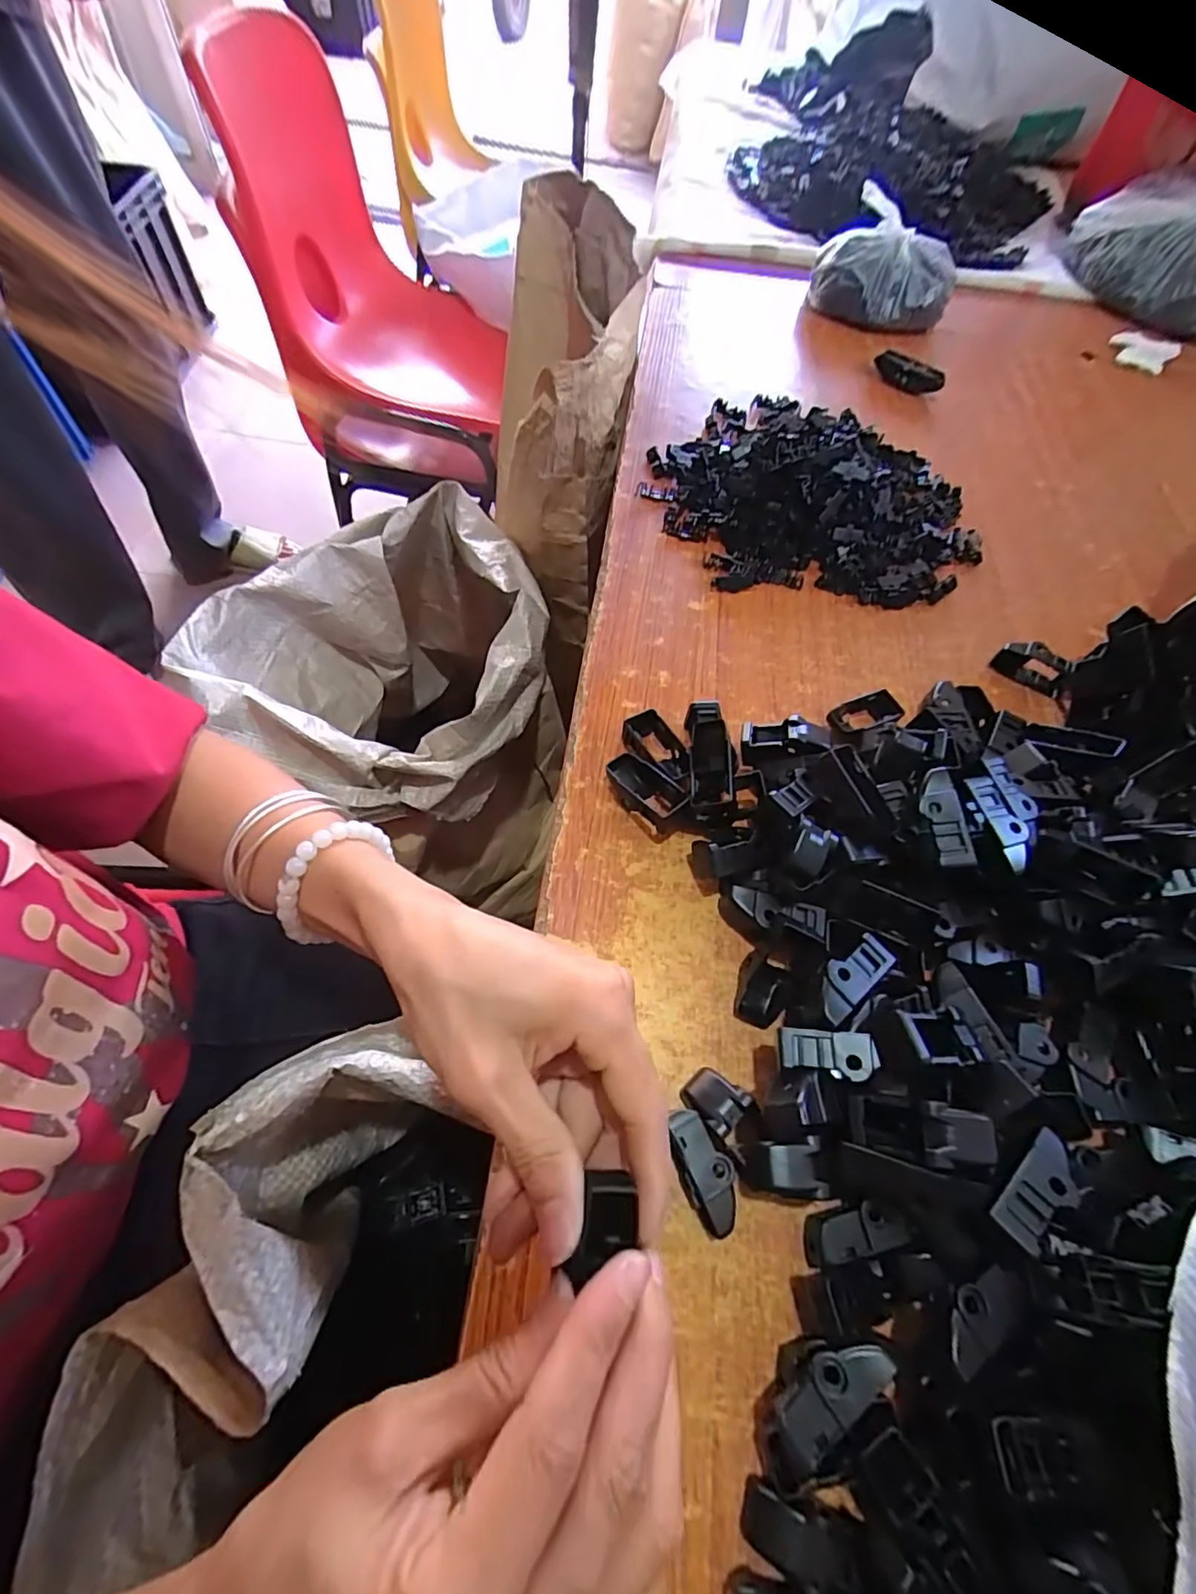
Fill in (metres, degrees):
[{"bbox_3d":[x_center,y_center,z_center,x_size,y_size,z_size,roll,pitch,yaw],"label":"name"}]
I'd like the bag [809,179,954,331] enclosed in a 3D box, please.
[{"bbox_3d":[0.309,-0.565,0.633,0.142,0.092,0.113,26,62,11],"label":"bag"}]

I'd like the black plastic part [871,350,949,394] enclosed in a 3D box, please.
[{"bbox_3d":[0.309,-0.423,0.587,0.071,0.028,0.020,34,63,15],"label":"black plastic part"}]

